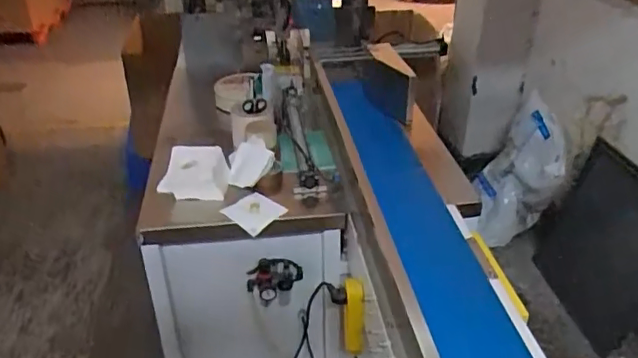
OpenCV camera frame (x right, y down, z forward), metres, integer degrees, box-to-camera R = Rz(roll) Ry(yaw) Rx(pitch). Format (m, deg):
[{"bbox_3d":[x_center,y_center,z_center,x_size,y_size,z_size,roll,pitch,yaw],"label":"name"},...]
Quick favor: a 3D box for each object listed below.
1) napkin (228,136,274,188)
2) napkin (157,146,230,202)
[{"bbox_3d":[-0.194,-0.039,1.512,0.017,0.217,0.103,-33,85,-44],"label":"napkin"},{"bbox_3d":[-0.310,-0.020,1.355,0.123,0.110,0.169,-24,38,-36],"label":"napkin"}]

